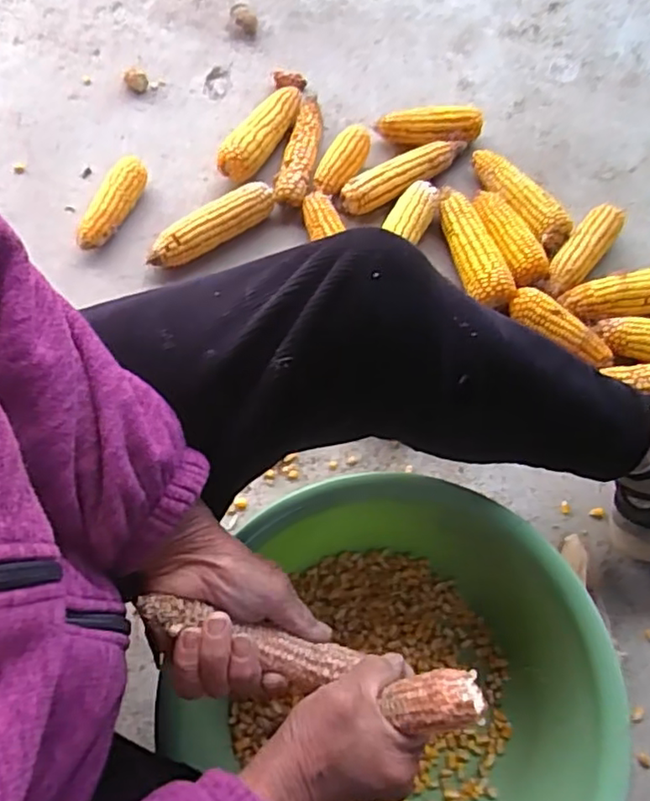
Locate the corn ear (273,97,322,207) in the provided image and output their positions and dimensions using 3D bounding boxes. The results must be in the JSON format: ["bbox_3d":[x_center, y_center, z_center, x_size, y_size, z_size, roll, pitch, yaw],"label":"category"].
[{"bbox_3d":[-0.029,-0.316,0.816,0.041,0.033,0.169,12,67,3],"label":"corn ear"}]

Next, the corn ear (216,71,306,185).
[{"bbox_3d":[-0.073,-0.366,0.826,0.061,0.053,0.205,21,68,7],"label":"corn ear"}]

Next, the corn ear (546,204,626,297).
[{"bbox_3d":[0.313,-0.181,0.767,0.046,0.048,0.146,36,70,13],"label":"corn ear"}]

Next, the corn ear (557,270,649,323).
[{"bbox_3d":[0.357,-0.123,0.740,0.165,0.055,0.054,-8,67,-6],"label":"corn ear"}]

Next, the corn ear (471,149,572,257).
[{"bbox_3d":[0.243,-0.253,0.800,0.047,0.052,0.171,-31,71,-14],"label":"corn ear"}]

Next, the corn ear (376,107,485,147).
[{"bbox_3d":[0.141,-0.359,0.844,0.140,0.050,0.052,-1,67,-3],"label":"corn ear"}]

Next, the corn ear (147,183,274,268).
[{"bbox_3d":[-0.135,-0.208,0.764,0.168,0.044,0.048,-29,71,-14],"label":"corn ear"}]

